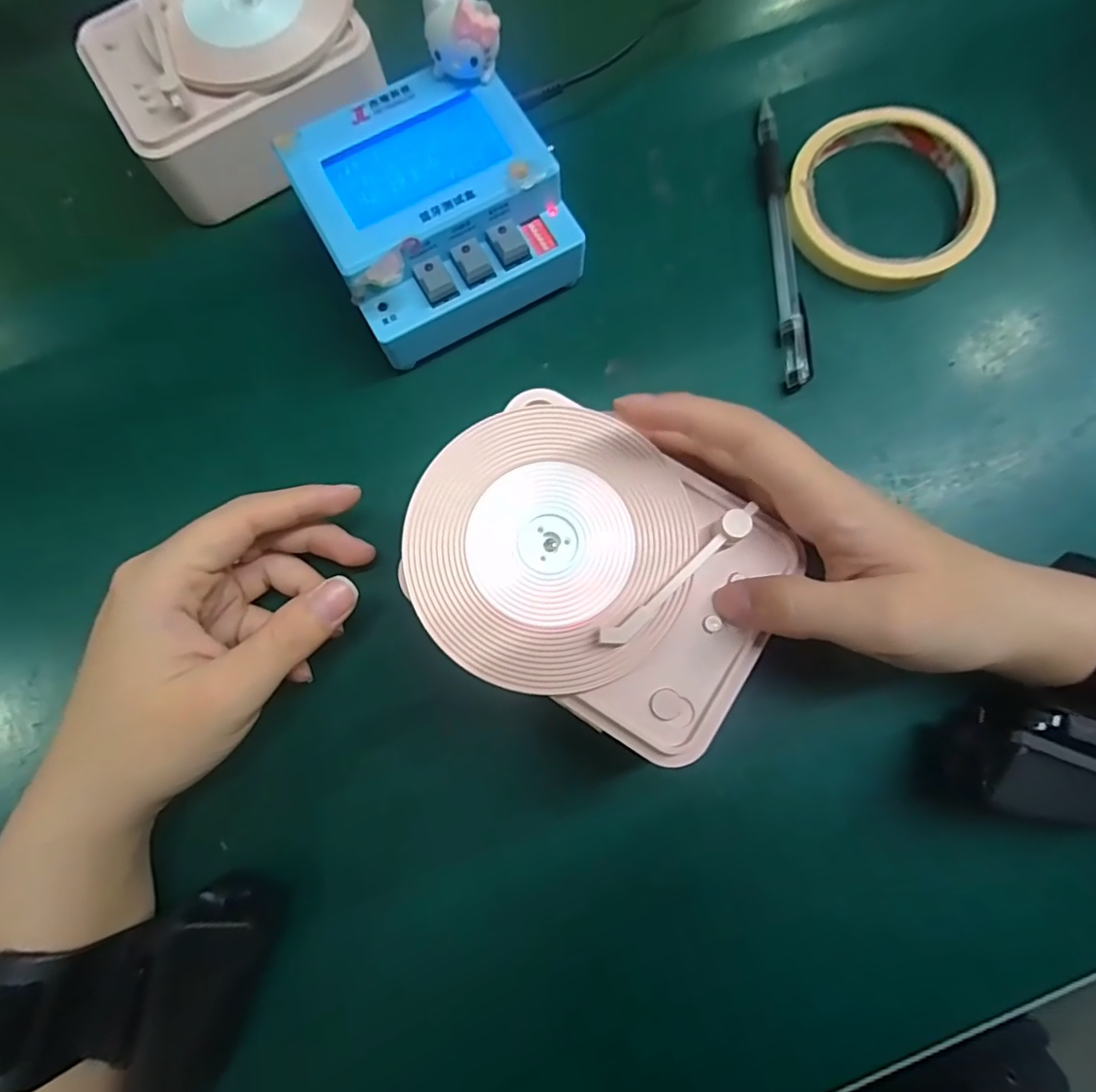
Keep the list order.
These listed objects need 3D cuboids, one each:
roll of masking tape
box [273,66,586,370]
[{"bbox_3d":[0.161,-0.165,0.265,0.091,0.013,0.092,0,77,2],"label":"roll of masking tape"},{"bbox_3d":[-0.049,-0.145,0.249,0.104,0.046,0.106,-31,78,-5],"label":"box"}]

